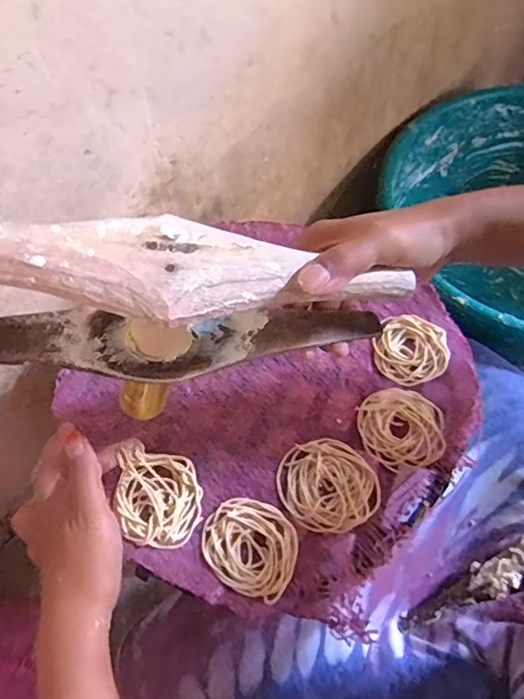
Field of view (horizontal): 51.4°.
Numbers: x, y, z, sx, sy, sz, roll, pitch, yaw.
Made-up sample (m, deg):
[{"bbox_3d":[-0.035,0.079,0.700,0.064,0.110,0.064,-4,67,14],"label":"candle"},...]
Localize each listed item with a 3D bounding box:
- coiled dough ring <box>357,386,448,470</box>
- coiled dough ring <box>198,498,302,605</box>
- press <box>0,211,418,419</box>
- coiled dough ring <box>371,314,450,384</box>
[{"bbox_3d":[0.116,0.064,0.453,0.067,0.008,0.068,-1,60,2],"label":"coiled dough ring"},{"bbox_3d":[-0.008,0.145,0.408,0.074,0.010,0.063,27,65,17],"label":"coiled dough ring"},{"bbox_3d":[-0.057,-0.026,0.314,0.304,0.099,0.065,-5,59,-21],"label":"press"},{"bbox_3d":[0.133,-0.002,0.486,0.063,0.011,0.064,-1,60,2],"label":"coiled dough ring"}]

